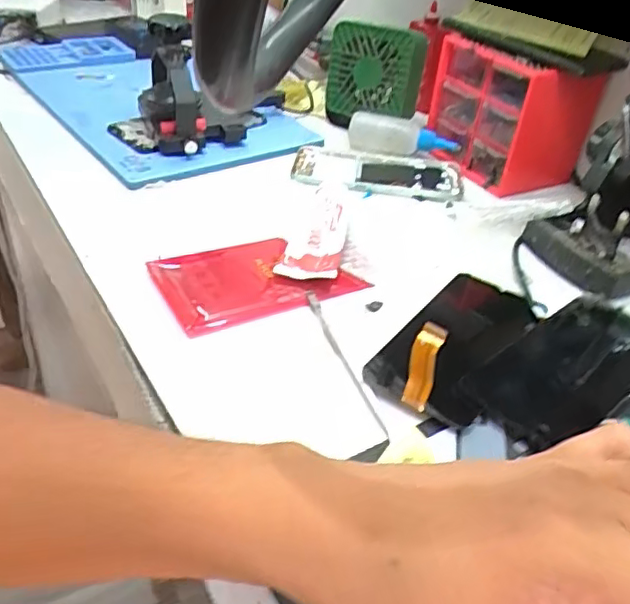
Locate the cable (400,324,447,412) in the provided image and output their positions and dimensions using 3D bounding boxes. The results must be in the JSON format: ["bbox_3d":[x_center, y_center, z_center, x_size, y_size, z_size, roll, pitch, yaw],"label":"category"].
[{"bbox_3d":[0.061,0.039,0.351,0.015,0.056,0.018,17,39,15],"label":"cable"}]

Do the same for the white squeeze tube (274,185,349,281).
[{"bbox_3d":[0.007,-0.053,0.485,0.042,0.031,0.107,15,38,12],"label":"white squeeze tube"}]

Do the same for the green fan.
[{"bbox_3d":[0.063,-0.242,0.675,0.102,0.113,0.036,12,38,9],"label":"green fan"}]

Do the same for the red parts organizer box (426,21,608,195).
[{"bbox_3d":[0.187,-0.189,0.612,0.082,0.120,0.148,-18,43,-27],"label":"red parts organizer box"}]

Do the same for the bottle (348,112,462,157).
[{"bbox_3d":[0.092,-0.172,0.650,0.115,0.034,0.041,11,37,7],"label":"bottle"}]

